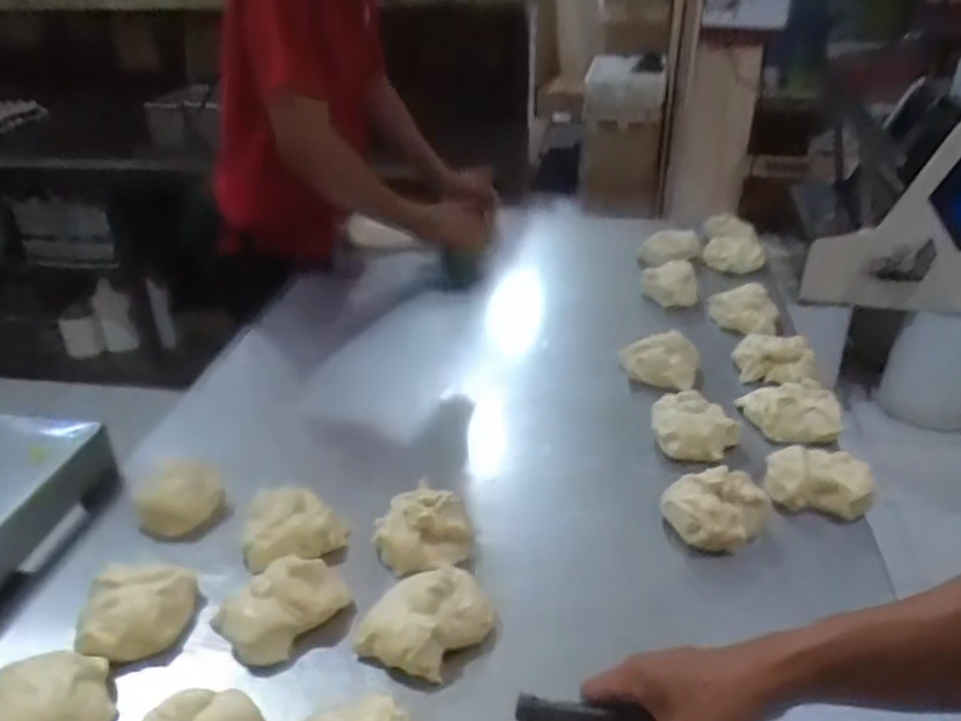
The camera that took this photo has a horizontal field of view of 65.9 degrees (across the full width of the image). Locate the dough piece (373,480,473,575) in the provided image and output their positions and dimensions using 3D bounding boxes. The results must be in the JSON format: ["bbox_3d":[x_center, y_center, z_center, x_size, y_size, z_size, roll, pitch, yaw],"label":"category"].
[{"bbox_3d":[-0.059,0.179,0.793,0.105,0.048,0.082,-3,32,-4],"label":"dough piece"}]

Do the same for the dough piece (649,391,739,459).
[{"bbox_3d":[0.272,0.079,0.939,0.108,0.040,0.089,4,32,9],"label":"dough piece"}]

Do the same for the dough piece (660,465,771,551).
[{"bbox_3d":[0.258,0.160,0.809,0.093,0.058,0.090,-1,32,0],"label":"dough piece"}]

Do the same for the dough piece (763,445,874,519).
[{"bbox_3d":[0.385,0.137,0.845,0.112,0.044,0.077,16,36,26],"label":"dough piece"}]

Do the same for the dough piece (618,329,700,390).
[{"bbox_3d":[0.258,-0.001,1.076,0.113,0.054,0.075,7,33,13],"label":"dough piece"}]

